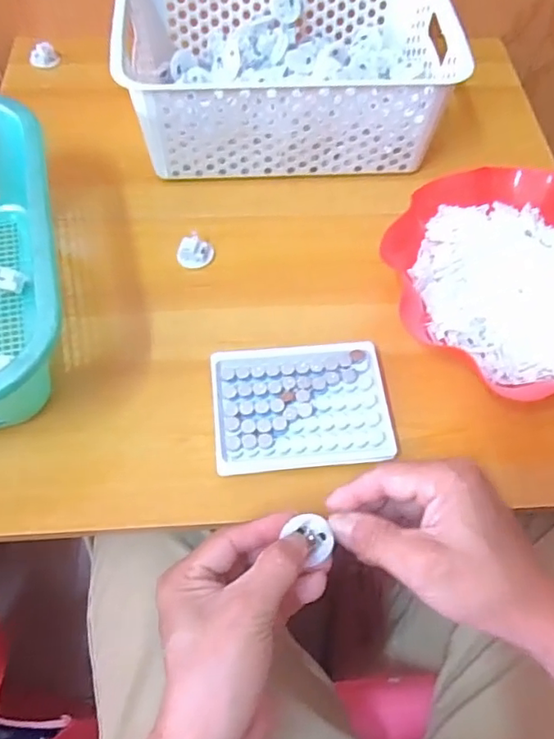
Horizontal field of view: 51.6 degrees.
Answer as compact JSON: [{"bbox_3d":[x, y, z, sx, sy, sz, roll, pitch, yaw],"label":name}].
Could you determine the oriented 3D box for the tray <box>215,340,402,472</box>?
[{"bbox_3d":[0.018,0.026,0.436,0.130,0.014,0.097,-4,61,-4],"label":"tray"}]

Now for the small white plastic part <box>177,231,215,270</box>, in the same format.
[{"bbox_3d":[-0.075,-0.106,0.518,0.031,0.014,0.029,1,61,-2],"label":"small white plastic part"}]

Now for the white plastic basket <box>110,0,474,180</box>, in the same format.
[{"bbox_3d":[0.009,-0.303,0.571,0.302,0.101,0.199,-3,61,-4],"label":"white plastic basket"}]

